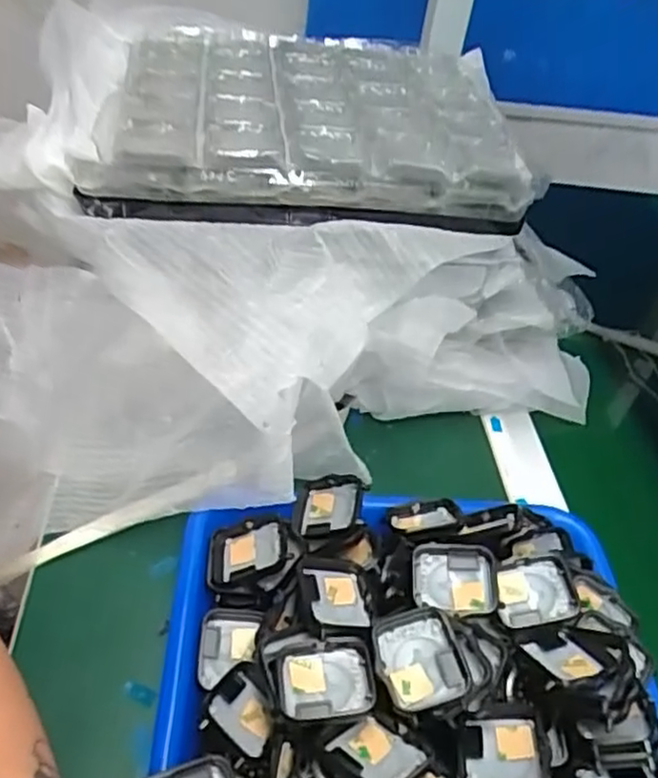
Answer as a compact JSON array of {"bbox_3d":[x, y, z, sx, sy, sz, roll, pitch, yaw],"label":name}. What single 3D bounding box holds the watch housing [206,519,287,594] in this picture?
[{"bbox_3d":[-0.045,0.093,0.395,0.048,0.010,0.046,-21,45,8],"label":"watch housing"}]

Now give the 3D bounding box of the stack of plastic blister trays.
[{"bbox_3d":[-0.025,-0.227,0.565,0.325,0.041,0.314,4,41,-7],"label":"stack of plastic blister trays"}]

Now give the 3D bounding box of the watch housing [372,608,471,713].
[{"bbox_3d":[0.042,0.123,0.317,0.036,0.011,0.040,-17,51,-5],"label":"watch housing"}]

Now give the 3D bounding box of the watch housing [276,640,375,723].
[{"bbox_3d":[-0.001,0.133,0.315,0.043,0.010,0.035,-8,37,-3],"label":"watch housing"}]

